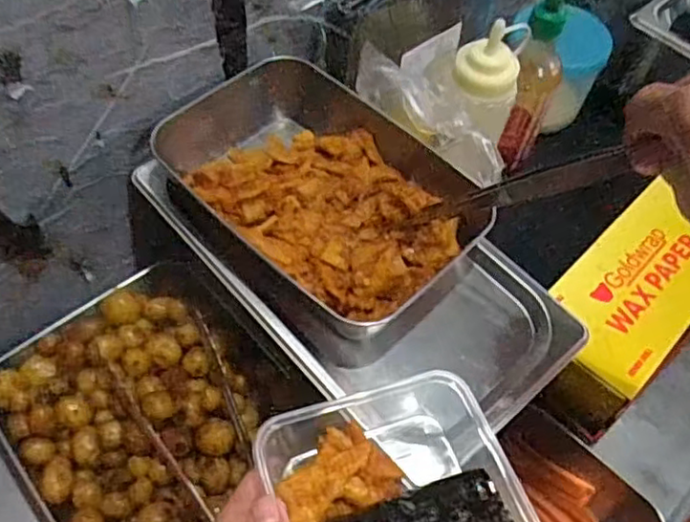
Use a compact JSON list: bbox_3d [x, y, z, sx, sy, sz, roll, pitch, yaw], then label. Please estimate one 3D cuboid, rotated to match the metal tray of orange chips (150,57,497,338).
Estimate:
[{"bbox_3d":[-0.018,-0.058,0.480,0.168,0.042,0.230,-33,63,-23],"label":"metal tray of orange chips"}]

